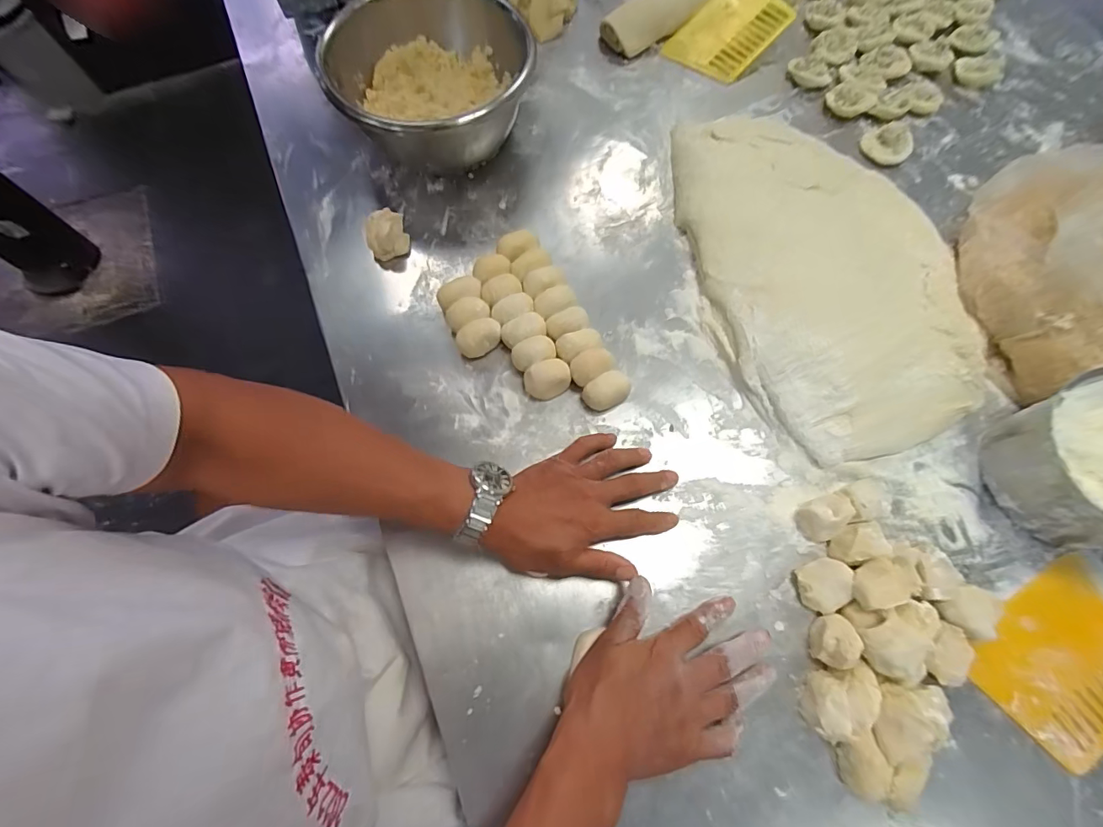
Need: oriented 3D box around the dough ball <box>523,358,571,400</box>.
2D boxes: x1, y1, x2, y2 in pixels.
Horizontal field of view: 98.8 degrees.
[{"bbox_3d":[-0.005,-0.036,0.503,0.048,0.029,0.032,-19,70,-6],"label":"dough ball"}]

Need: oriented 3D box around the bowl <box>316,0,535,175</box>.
[{"bbox_3d":[-0.150,-0.412,0.598,0.230,0.117,0.251,0,69,1],"label":"bowl"}]

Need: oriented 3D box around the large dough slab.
[{"bbox_3d":[0.307,-0.173,0.537,0.263,0.053,0.435,-10,69,-3],"label":"large dough slab"}]

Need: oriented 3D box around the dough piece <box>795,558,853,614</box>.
[{"bbox_3d":[0.246,0.156,0.428,0.041,0.027,0.045,0,69,1],"label":"dough piece"}]

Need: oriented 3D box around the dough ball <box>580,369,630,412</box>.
[{"bbox_3d":[0.059,-0.023,0.500,0.053,0.027,0.030,-30,72,-10],"label":"dough ball"}]

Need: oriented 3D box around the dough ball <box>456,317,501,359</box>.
[{"bbox_3d":[-0.079,-0.081,0.520,0.049,0.030,0.028,-25,71,-8],"label":"dough ball"}]

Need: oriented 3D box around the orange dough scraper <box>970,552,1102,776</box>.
[{"bbox_3d":[0.457,0.217,0.412,0.159,0.006,0.116,-32,72,-11],"label":"orange dough scraper"}]

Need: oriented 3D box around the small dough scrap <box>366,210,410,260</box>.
[{"bbox_3d":[-0.196,-0.211,0.566,0.046,0.046,0.051,-19,70,-6],"label":"small dough scrap"}]

